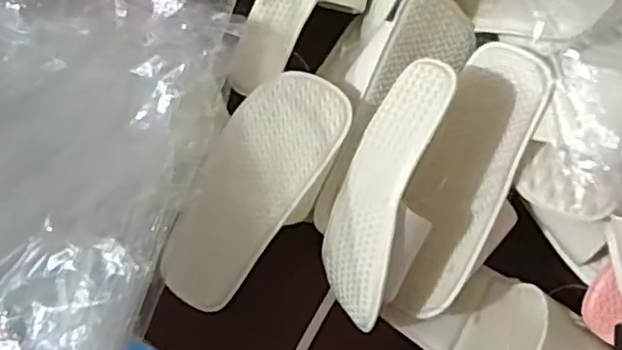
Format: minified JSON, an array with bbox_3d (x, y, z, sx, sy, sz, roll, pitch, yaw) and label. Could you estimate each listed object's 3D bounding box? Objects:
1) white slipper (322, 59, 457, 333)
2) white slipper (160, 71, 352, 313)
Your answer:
[{"bbox_3d":[0.061,0.012,0.553,0.050,0.122,0.223,10,104,-28],"label":"white slipper"},{"bbox_3d":[-0.052,0.014,0.577,0.095,0.041,0.220,33,95,7],"label":"white slipper"}]

